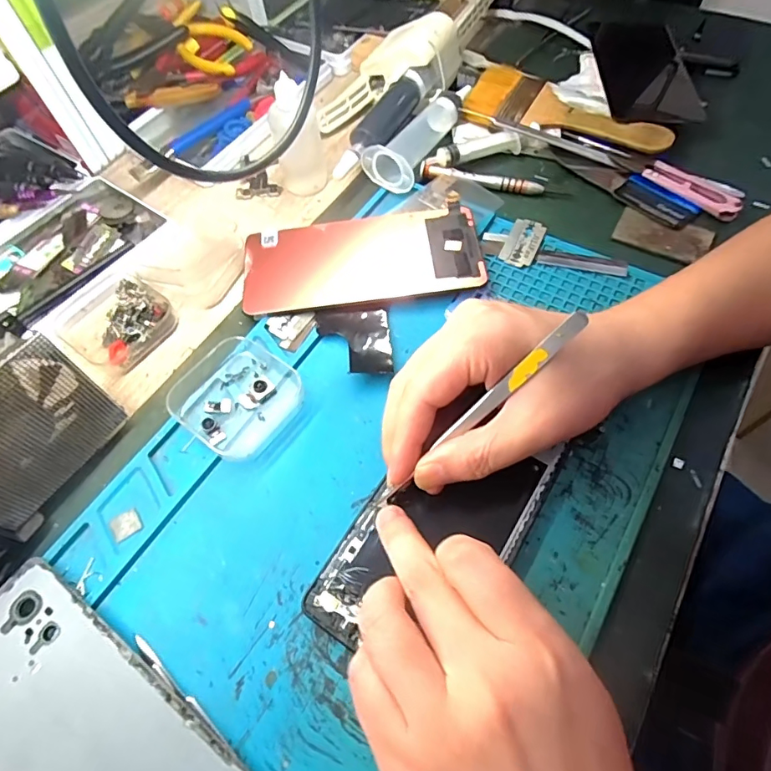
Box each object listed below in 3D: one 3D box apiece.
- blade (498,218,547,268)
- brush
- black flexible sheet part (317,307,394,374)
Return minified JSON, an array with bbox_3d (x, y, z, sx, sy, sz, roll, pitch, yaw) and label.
[{"bbox_3d":[0.095,-0.098,0.337,0.022,0.004,0.039,22,71,18],"label":"blade"},{"bbox_3d":[0.143,-0.222,0.395,0.169,0.017,0.058,35,68,18],"label":"brush"},{"bbox_3d":[-0.019,-0.029,0.303,0.044,0.010,0.052,-5,62,-1],"label":"black flexible sheet part"}]

